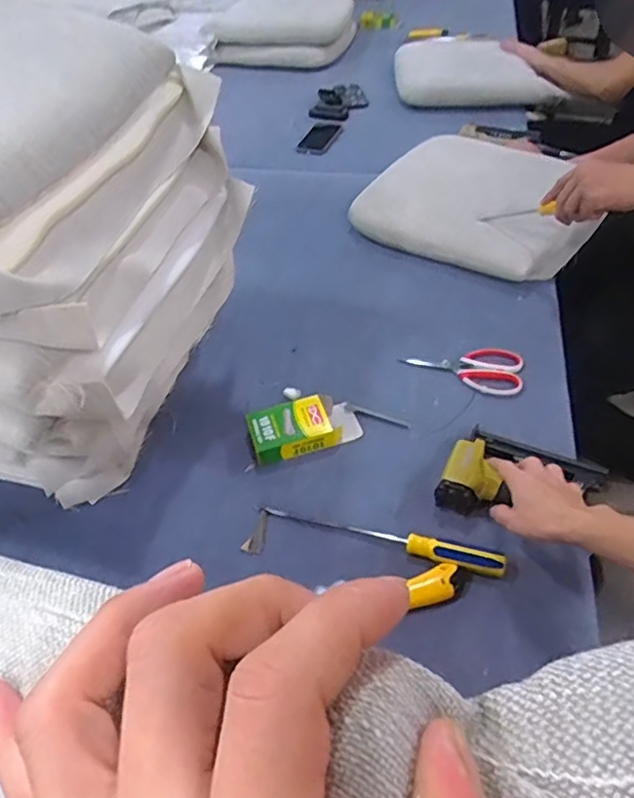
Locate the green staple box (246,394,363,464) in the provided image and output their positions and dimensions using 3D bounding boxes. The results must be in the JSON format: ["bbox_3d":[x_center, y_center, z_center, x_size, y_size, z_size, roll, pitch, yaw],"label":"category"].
[{"bbox_3d":[-0.017,0.038,0.861,0.153,0.034,0.081,-13,47,-9],"label":"green staple box"}]

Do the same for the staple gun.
[{"bbox_3d":[0.260,0.096,0.753,0.182,0.061,0.137,17,47,22],"label":"staple gun"}]

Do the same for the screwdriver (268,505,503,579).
[{"bbox_3d":[0.078,0.164,0.739,0.298,0.022,0.032,13,48,15],"label":"screwdriver"}]

